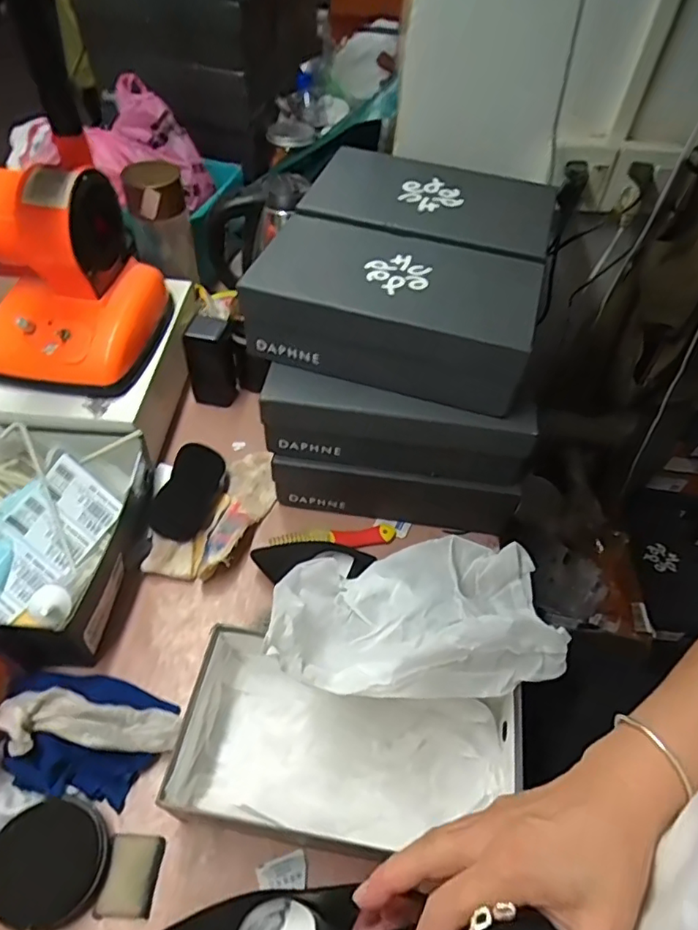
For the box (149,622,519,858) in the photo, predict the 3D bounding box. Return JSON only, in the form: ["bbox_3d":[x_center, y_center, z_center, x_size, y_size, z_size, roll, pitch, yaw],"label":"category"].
[{"bbox_3d":[-0.002,0.263,0.530,0.305,0.079,0.156,11,51,4],"label":"box"}]

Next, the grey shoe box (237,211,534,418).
[{"bbox_3d":[0.052,-0.178,0.623,0.282,0.095,0.163,16,52,8],"label":"grey shoe box"}]

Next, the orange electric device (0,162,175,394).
[{"bbox_3d":[-0.340,-0.228,0.672,0.173,0.196,0.198,5,51,-1],"label":"orange electric device"}]

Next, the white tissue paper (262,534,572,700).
[{"bbox_3d":[0.069,0.134,0.531,0.272,0.087,0.167,3,51,-3],"label":"white tissue paper"}]

